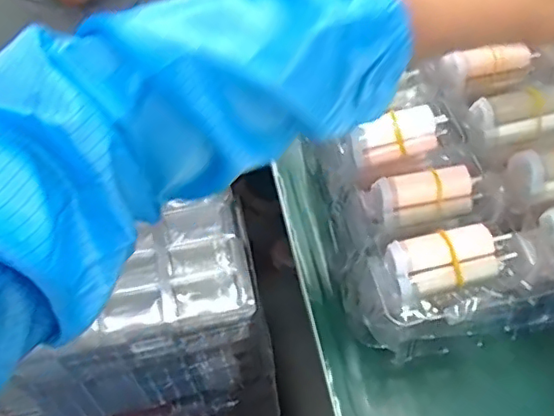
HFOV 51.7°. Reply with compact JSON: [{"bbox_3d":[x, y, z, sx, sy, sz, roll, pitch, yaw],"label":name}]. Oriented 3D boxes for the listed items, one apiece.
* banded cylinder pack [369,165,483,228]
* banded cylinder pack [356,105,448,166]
[{"bbox_3d":[0.099,-0.009,0.376,0.068,0.029,0.025,-11,53,-5],"label":"banded cylinder pack"},{"bbox_3d":[0.089,-0.052,0.404,0.063,0.024,0.028,-17,54,-9],"label":"banded cylinder pack"}]

